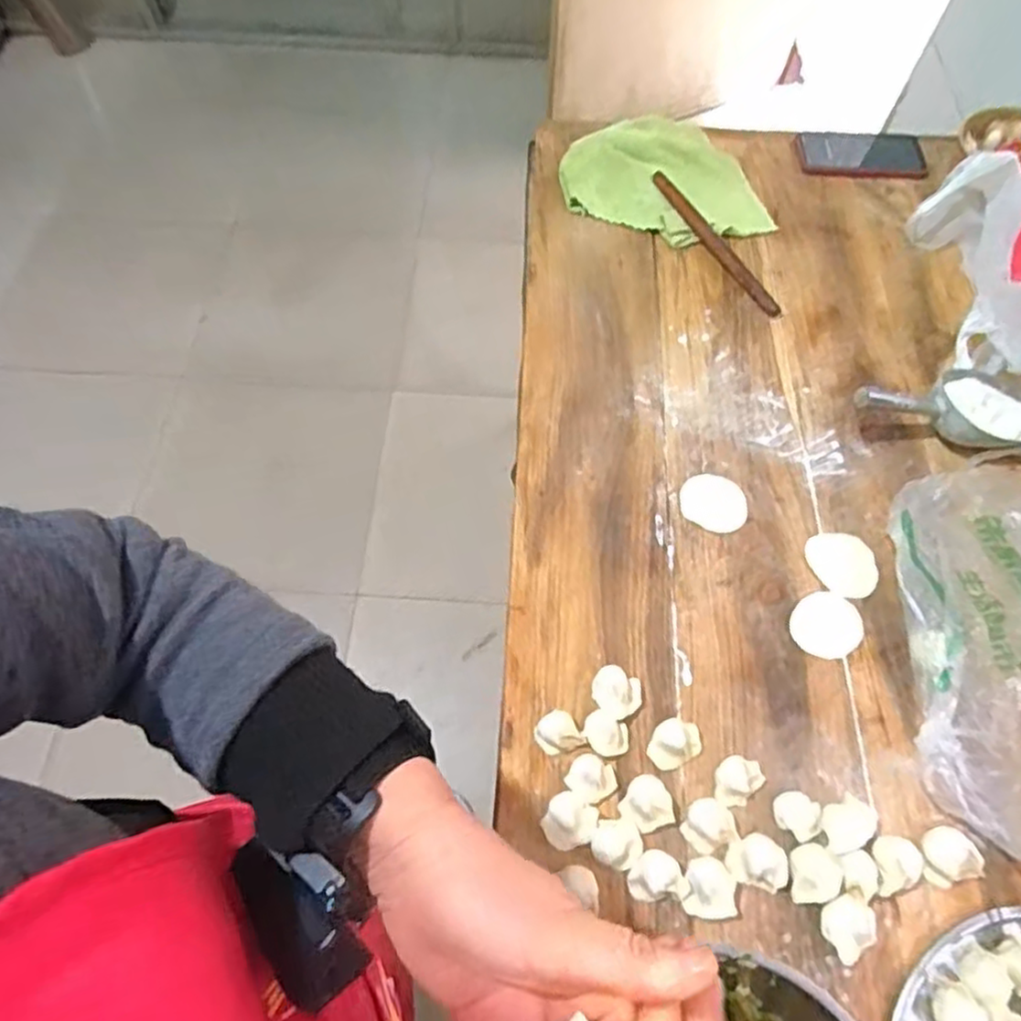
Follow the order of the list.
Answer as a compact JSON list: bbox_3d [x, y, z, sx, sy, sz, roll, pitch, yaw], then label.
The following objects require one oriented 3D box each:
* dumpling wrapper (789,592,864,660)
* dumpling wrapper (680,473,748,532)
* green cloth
[{"bbox_3d":[0.291,0.105,0.625,0.067,0.004,0.059,-41,70,-19],"label":"dumpling wrapper"},{"bbox_3d":[0.204,-0.008,0.683,0.065,0.006,0.059,21,66,15],"label":"dumpling wrapper"},{"bbox_3d":[0.189,-0.433,0.895,0.235,0.027,0.229,-15,64,-8],"label":"green cloth"}]

